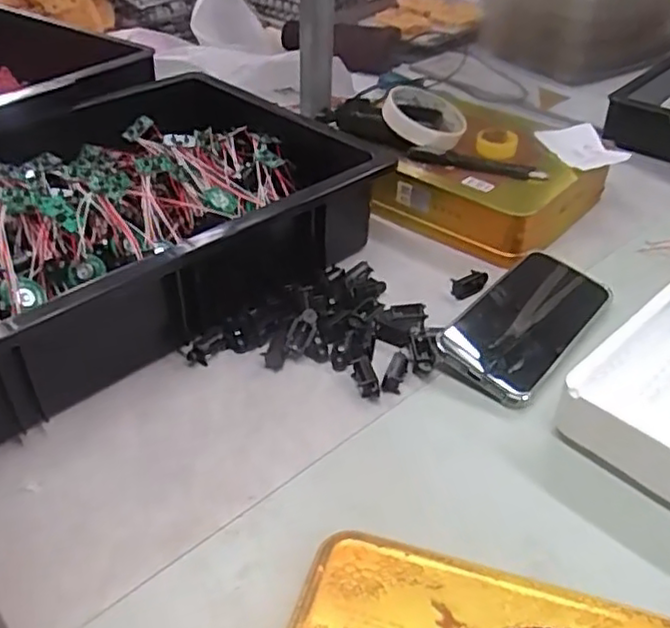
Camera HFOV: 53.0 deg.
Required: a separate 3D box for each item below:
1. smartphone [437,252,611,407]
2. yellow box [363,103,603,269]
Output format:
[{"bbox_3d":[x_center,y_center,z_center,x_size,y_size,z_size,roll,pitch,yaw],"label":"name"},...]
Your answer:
[{"bbox_3d":[0.151,0.003,0.525,0.078,0.011,0.159,37,53,20],"label":"smartphone"},{"bbox_3d":[0.154,-0.127,0.665,0.165,0.064,0.179,28,46,31],"label":"yellow box"}]

